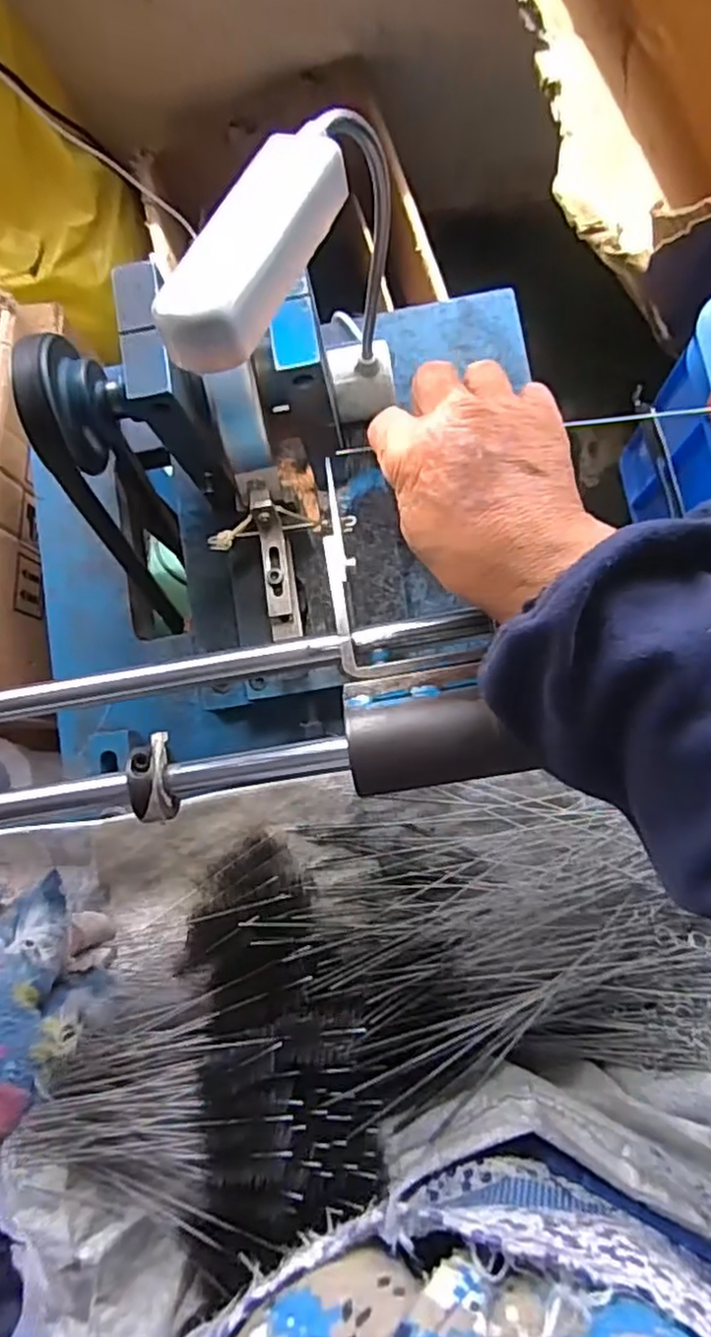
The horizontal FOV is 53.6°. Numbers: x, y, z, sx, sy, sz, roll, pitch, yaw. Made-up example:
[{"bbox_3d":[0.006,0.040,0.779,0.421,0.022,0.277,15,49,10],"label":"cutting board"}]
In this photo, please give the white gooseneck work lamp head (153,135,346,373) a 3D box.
[{"bbox_3d":[-0.027,-0.123,0.199,0.024,0.022,0.083,23,72,8],"label":"white gooseneck work lamp head"}]

